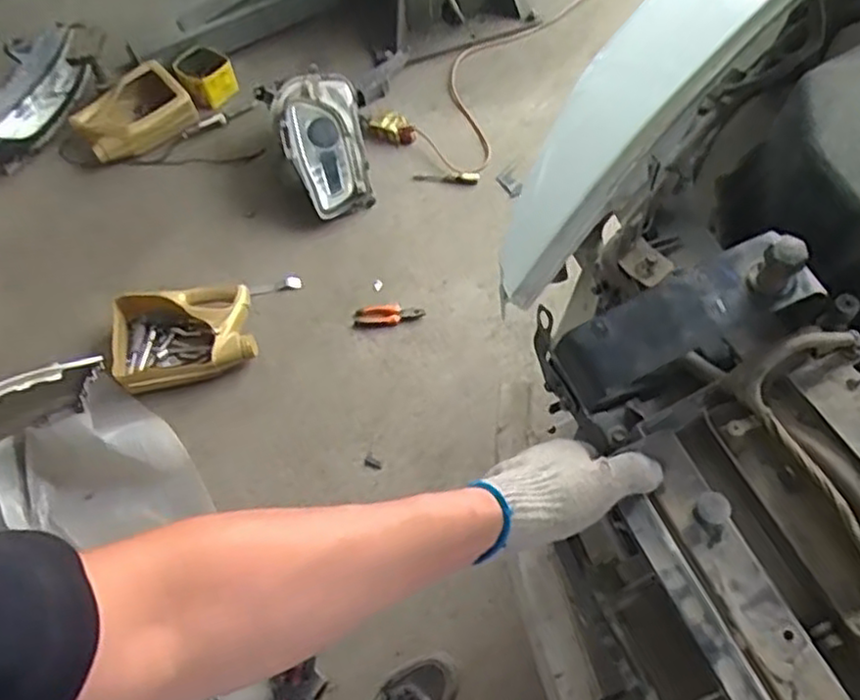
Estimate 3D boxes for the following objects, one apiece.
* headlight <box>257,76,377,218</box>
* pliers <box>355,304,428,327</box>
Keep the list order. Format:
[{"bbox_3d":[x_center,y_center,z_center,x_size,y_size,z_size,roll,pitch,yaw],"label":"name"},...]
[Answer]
[{"bbox_3d":[-0.257,-0.492,1.718,0.218,0.196,0.318,-17,61,-5],"label":"headlight"},{"bbox_3d":[-0.090,-0.075,1.585,0.150,0.025,0.053,3,61,6],"label":"pliers"}]

